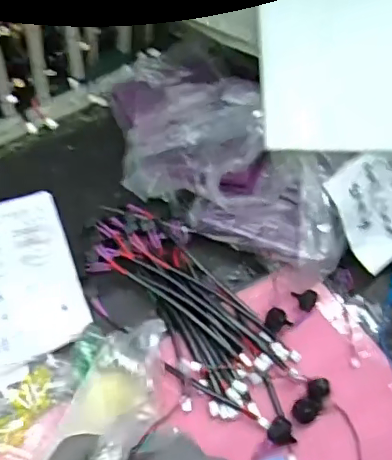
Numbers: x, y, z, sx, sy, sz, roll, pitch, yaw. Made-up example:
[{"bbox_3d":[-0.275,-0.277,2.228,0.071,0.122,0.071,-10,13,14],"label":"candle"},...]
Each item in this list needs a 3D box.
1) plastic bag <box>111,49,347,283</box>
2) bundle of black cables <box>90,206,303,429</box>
[{"bbox_3d":[0.006,-0.109,0.721,0.203,0.101,0.415,-22,63,-17],"label":"plastic bag"},{"bbox_3d":[-0.013,0.087,0.649,0.119,0.027,0.291,-34,68,-24],"label":"bundle of black cables"}]

